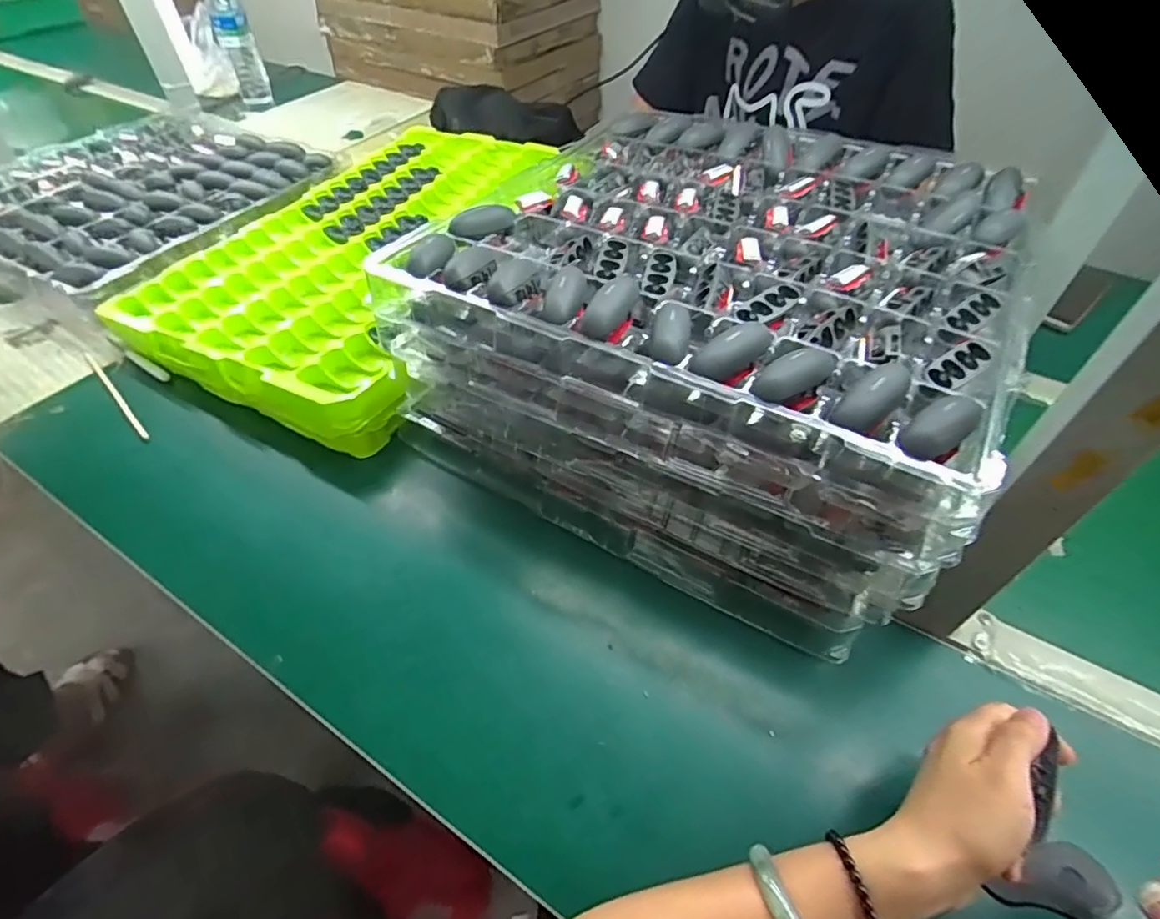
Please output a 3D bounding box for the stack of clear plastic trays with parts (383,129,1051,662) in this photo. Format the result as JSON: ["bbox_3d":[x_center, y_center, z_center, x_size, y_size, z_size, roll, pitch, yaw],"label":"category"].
[{"bbox_3d":[0.132,-0.131,0.554,0.438,0.198,0.443,26,54,22],"label":"stack of clear plastic trays with parts"}]

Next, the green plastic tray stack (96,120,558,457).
[{"bbox_3d":[-0.246,-0.279,0.770,0.414,0.076,0.589,20,52,17],"label":"green plastic tray stack"}]

